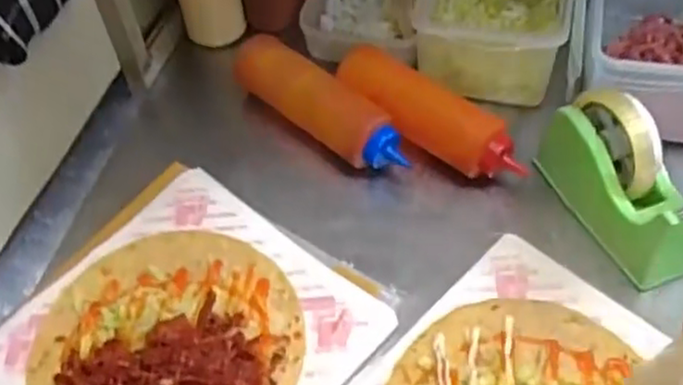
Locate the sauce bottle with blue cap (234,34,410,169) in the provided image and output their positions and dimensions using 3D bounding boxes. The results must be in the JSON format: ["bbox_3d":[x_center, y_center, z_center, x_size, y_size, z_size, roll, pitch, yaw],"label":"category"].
[{"bbox_3d":[-0.020,-0.080,0.697,0.204,0.064,0.054,34,61,25],"label":"sauce bottle with blue cap"}]

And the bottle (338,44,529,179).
[{"bbox_3d":[0.083,-0.070,0.686,0.192,0.060,0.055,33,61,25],"label":"bottle"}]

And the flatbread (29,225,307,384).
[{"bbox_3d":[-0.139,0.114,0.567,0.203,0.026,0.225,-24,55,-15],"label":"flatbread"}]

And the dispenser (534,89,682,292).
[{"bbox_3d":[0.238,-0.014,0.602,0.067,0.107,0.163,-24,55,-15],"label":"dispenser"}]

